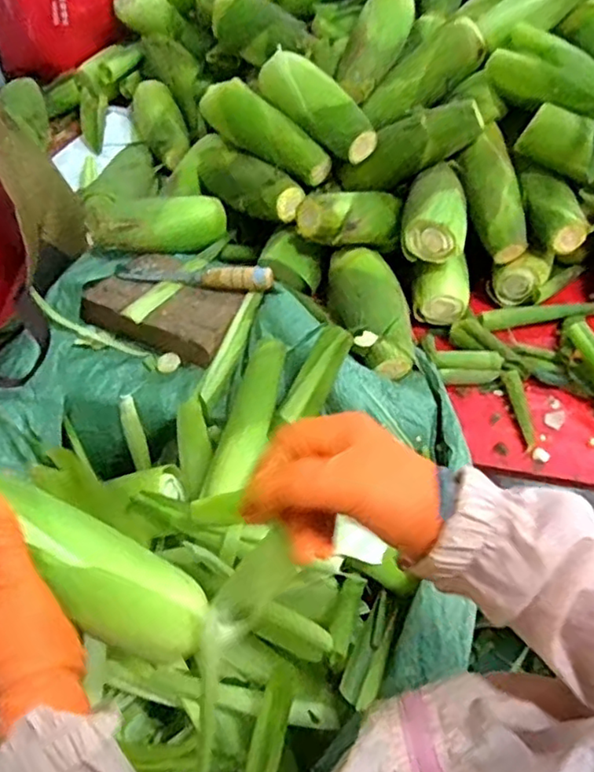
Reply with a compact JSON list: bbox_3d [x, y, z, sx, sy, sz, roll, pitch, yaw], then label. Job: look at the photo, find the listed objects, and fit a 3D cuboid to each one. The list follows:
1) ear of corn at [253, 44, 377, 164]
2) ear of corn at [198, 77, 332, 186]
[{"bbox_3d":[0.028,-0.374,0.812,0.077,0.055,0.202,-38,76,-23],"label":"ear of corn"},{"bbox_3d":[-0.043,-0.343,0.825,0.200,0.066,0.060,36,62,25],"label":"ear of corn"}]

